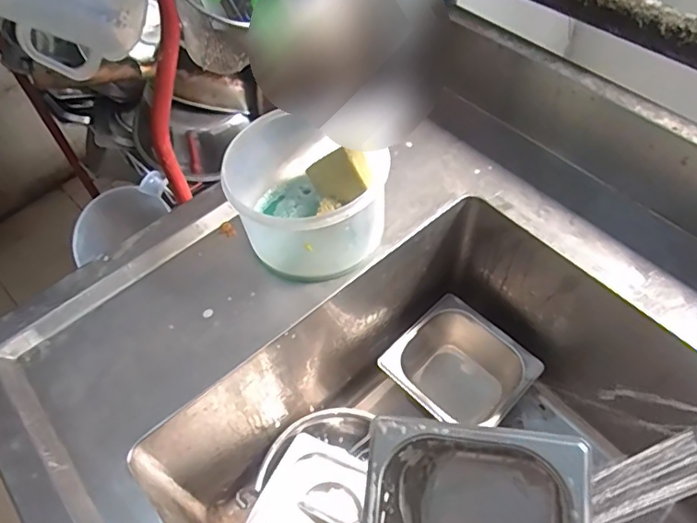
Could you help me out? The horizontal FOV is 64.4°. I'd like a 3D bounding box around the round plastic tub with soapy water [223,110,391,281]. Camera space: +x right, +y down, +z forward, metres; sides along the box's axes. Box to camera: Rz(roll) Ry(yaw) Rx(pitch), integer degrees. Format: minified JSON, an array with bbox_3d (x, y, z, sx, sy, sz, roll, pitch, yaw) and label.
[{"bbox_3d":[-0.047,-0.072,0.631,0.156,0.117,0.172,-32,58,-19],"label":"round plastic tub with soapy water"}]

